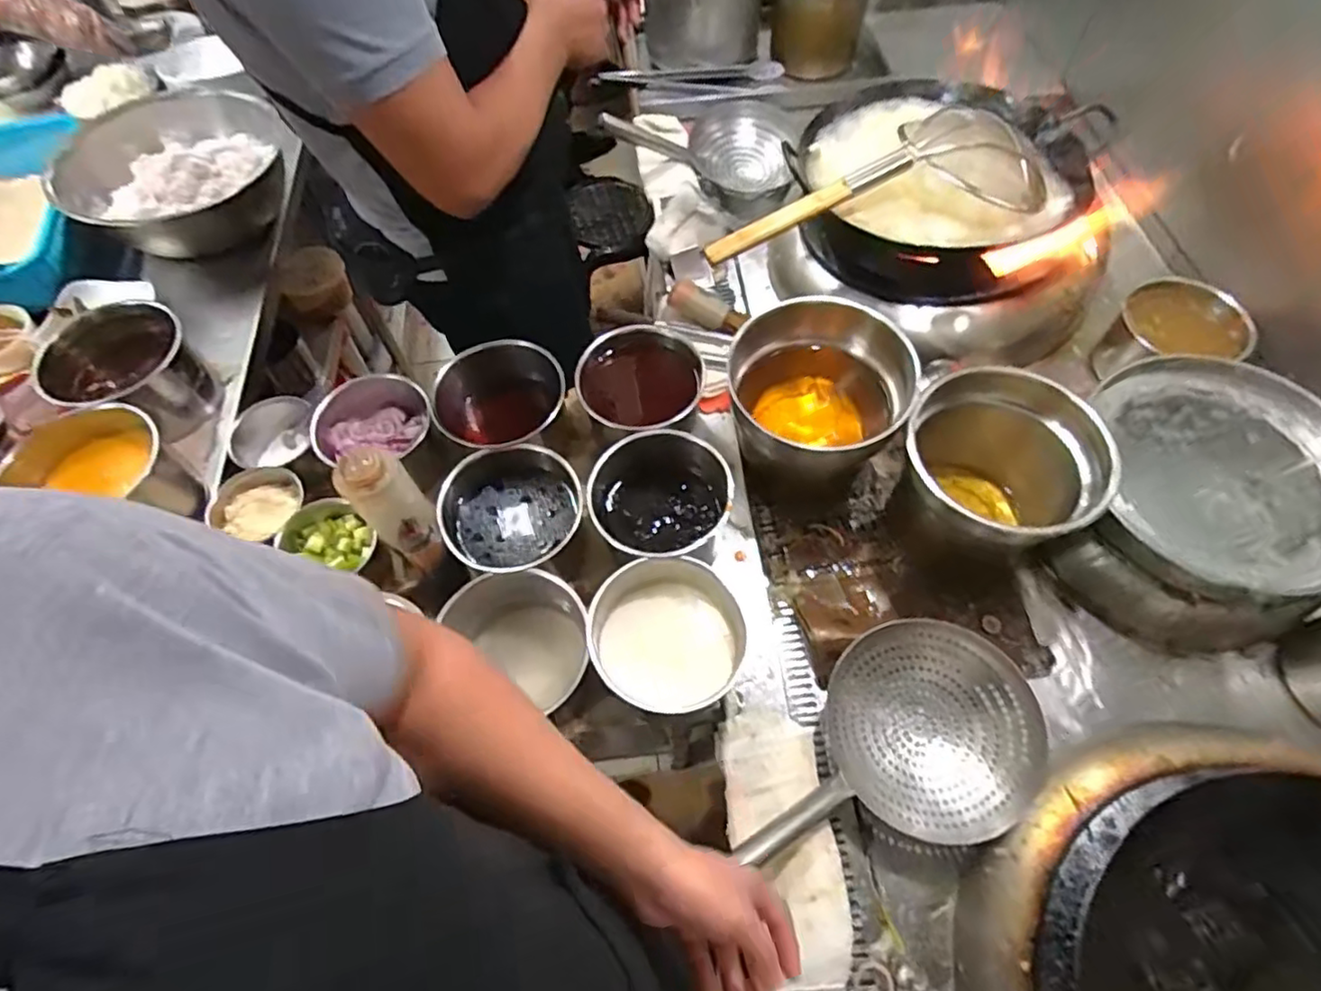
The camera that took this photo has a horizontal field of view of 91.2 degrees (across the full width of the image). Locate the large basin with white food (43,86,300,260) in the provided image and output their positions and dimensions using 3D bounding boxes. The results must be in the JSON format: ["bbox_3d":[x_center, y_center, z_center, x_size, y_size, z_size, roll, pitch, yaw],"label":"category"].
[{"bbox_3d":[-0.771,-0.517,1.062,0.331,0.159,0.318,-1,61,2],"label":"large basin with white food"}]

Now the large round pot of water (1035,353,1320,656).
[{"bbox_3d":[0.679,0.005,0.828,0.286,0.184,0.340,20,63,13],"label":"large round pot of water"}]

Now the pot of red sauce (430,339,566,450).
[{"bbox_3d":[-0.212,-0.103,0.891,0.173,0.134,0.156,-15,61,-6],"label":"pot of red sauce"}]

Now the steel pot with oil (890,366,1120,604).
[{"bbox_3d":[0.400,-0.008,0.818,0.212,0.234,0.193,-1,61,2],"label":"steel pot with oil"}]

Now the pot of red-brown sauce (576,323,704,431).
[{"bbox_3d":[-0.023,-0.138,0.916,0.167,0.118,0.176,-1,61,2],"label":"pot of red-brown sauce"}]

